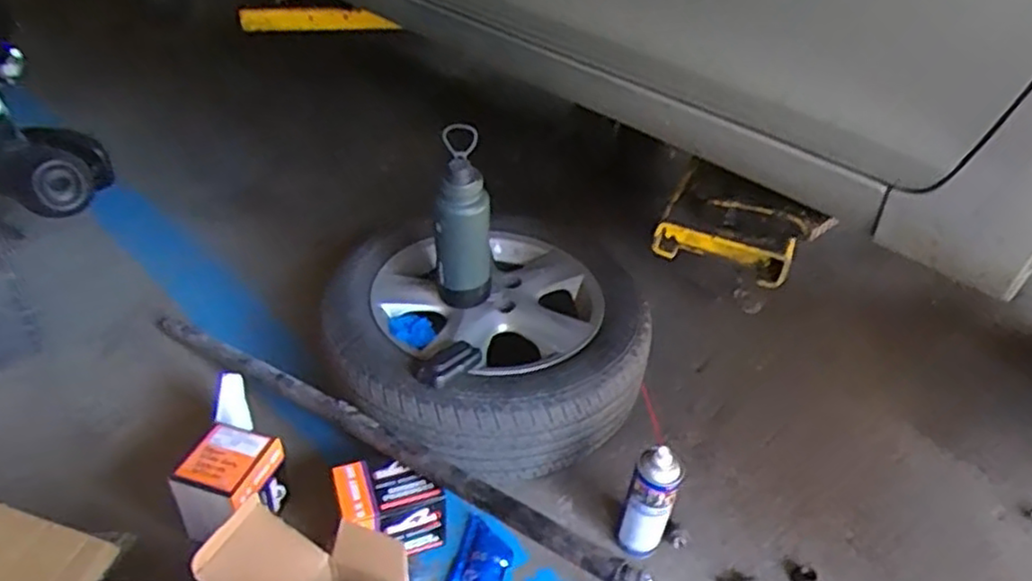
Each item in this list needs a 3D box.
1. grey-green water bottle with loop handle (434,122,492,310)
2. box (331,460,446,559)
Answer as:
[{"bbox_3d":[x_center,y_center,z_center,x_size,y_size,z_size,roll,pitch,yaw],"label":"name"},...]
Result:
[{"bbox_3d":[-0.088,-0.101,1.147,0.092,0.294,0.090,-1,37,-6],"label":"grey-green water bottle with loop handle"},{"bbox_3d":[-0.183,0.316,0.999,0.133,0.109,0.119,-13,40,-21],"label":"box"}]

